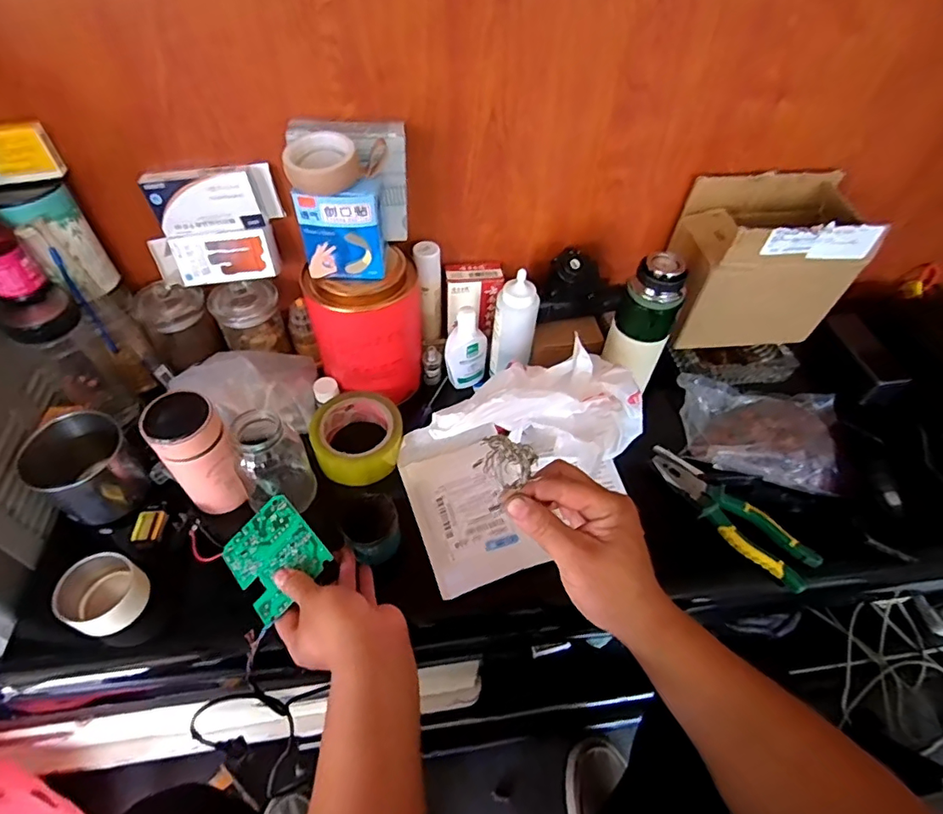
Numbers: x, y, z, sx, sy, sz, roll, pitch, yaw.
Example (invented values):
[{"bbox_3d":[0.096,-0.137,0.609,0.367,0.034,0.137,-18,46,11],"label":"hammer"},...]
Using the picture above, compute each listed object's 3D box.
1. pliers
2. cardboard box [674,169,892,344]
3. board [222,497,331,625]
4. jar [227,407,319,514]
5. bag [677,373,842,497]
[{"bbox_3d":[0.286,0.117,0.587,0.053,0.024,0.199,-34,59,-26],"label":"pliers"},{"bbox_3d":[0.357,-0.175,0.659,0.197,0.184,0.110,-3,50,-4],"label":"cardboard box"},{"bbox_3d":[-0.187,0.140,0.497,0.095,0.005,0.082,39,82,31],"label":"board"},{"bbox_3d":[-0.205,0.062,0.543,0.068,0.118,0.069,-22,54,-19],"label":"jar"},{"bbox_3d":[0.358,0.025,0.638,0.206,0.045,0.141,7,50,4],"label":"bag"}]

